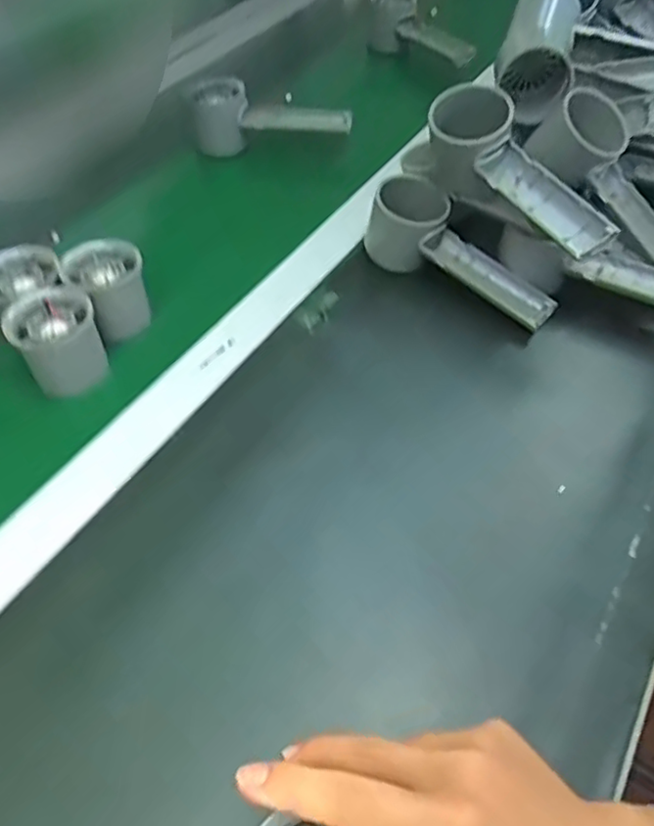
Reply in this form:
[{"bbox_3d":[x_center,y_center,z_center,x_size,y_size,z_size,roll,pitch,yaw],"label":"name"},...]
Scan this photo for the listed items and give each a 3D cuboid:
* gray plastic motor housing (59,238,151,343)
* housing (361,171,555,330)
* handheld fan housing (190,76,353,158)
[{"bbox_3d":[-0.159,-0.091,0.480,0.052,0.060,0.042,-33,58,-19],"label":"gray plastic motor housing"},{"bbox_3d":[0.101,-0.120,0.503,0.163,0.051,0.058,40,64,10],"label":"housing"},{"bbox_3d":[-0.055,-0.300,0.648,0.160,0.054,0.055,2,54,6],"label":"handheld fan housing"}]

